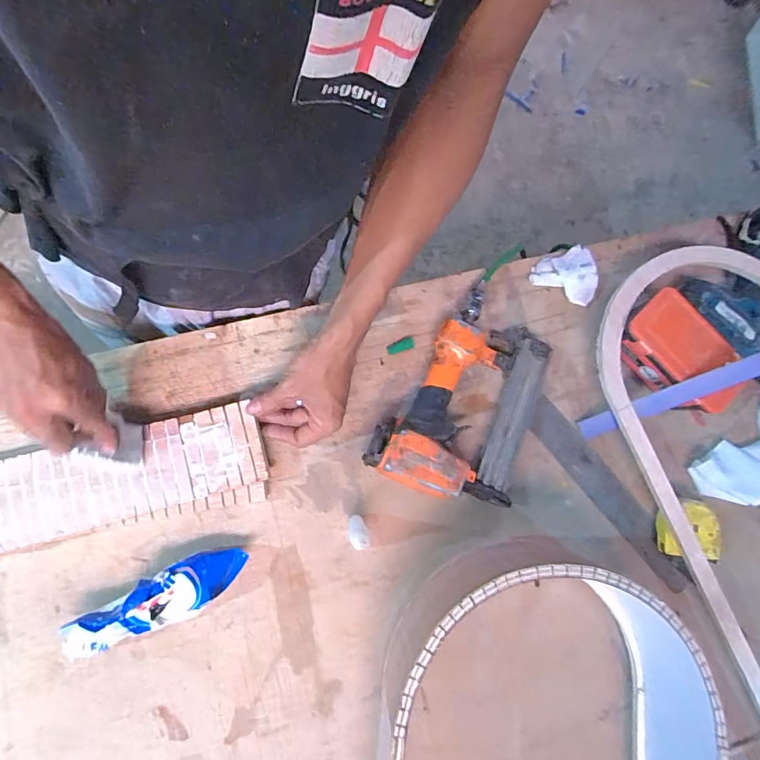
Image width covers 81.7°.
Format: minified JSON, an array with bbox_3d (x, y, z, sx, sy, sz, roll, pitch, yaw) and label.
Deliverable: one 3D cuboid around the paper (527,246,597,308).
[{"bbox_3d":[0.241,-0.141,0.563,0.083,0.016,0.070,24,80,-2],"label":"paper"}]

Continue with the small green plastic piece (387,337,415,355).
[{"bbox_3d":[0.025,-0.042,0.539,0.034,0.008,0.017,-20,78,7],"label":"small green plastic piece"}]

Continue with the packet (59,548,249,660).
[{"bbox_3d":[-0.224,0.225,0.445,0.186,0.044,0.055,-25,83,-11],"label":"packet"}]

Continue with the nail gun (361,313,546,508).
[{"bbox_3d":[0.098,0.025,0.504,0.173,0.059,0.225,20,80,-3],"label":"nail gun"}]

